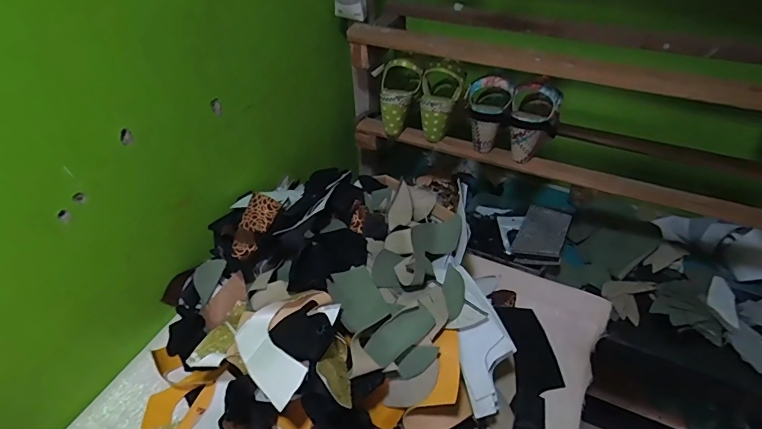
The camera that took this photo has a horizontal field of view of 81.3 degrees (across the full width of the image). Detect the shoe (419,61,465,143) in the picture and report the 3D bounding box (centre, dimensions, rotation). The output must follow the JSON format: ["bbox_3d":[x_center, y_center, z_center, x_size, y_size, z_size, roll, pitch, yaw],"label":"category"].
[{"bbox_3d":[0.101,-0.213,0.836,0.084,0.147,0.060,18,12,18],"label":"shoe"}]

